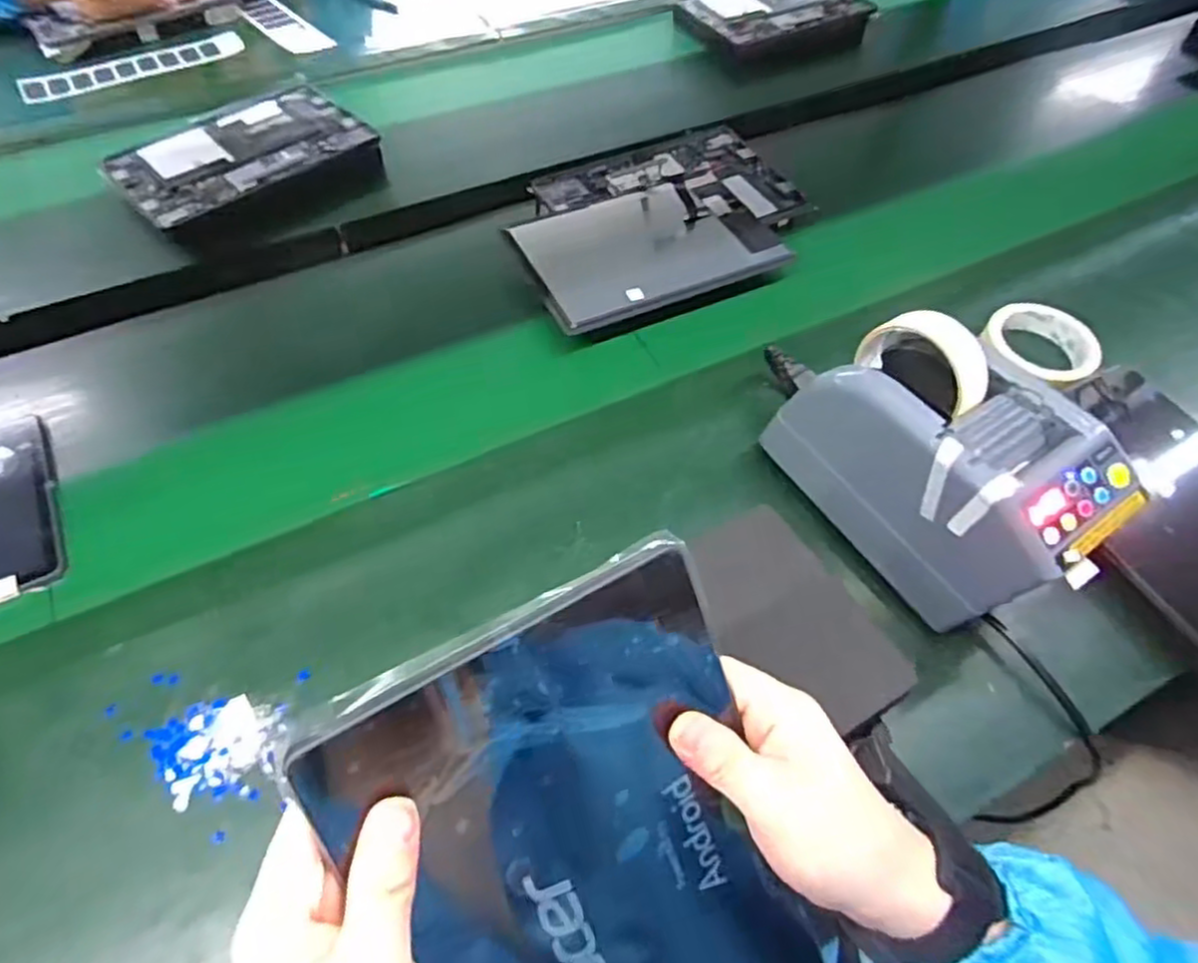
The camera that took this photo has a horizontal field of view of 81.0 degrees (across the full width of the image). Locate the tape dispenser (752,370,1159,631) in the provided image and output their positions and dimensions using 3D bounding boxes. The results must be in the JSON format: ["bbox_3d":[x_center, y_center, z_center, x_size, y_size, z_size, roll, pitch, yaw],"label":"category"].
[{"bbox_3d":[0.237,-0.011,0.494,0.116,0.126,0.202,-31,64,-19],"label":"tape dispenser"}]

